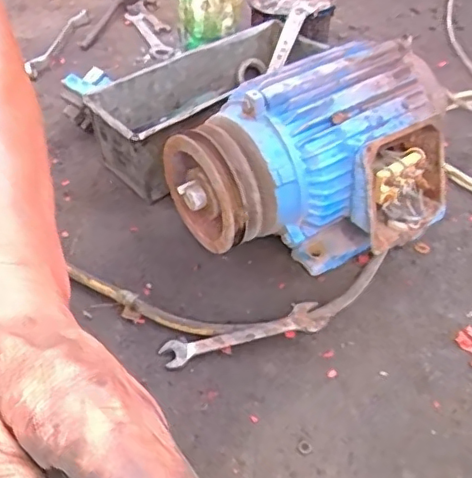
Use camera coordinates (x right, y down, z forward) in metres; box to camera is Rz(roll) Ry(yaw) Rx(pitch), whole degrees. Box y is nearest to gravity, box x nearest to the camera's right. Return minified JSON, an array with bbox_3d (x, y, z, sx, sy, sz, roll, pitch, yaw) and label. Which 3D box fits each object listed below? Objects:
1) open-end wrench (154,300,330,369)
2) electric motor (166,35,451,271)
[{"bbox_3d":[0.007,0.088,0.545,0.155,0.008,0.033,-15,43,0],"label":"open-end wrench"},{"bbox_3d":[0.090,-0.064,0.576,0.278,0.180,0.176,-21,49,-22],"label":"electric motor"}]

